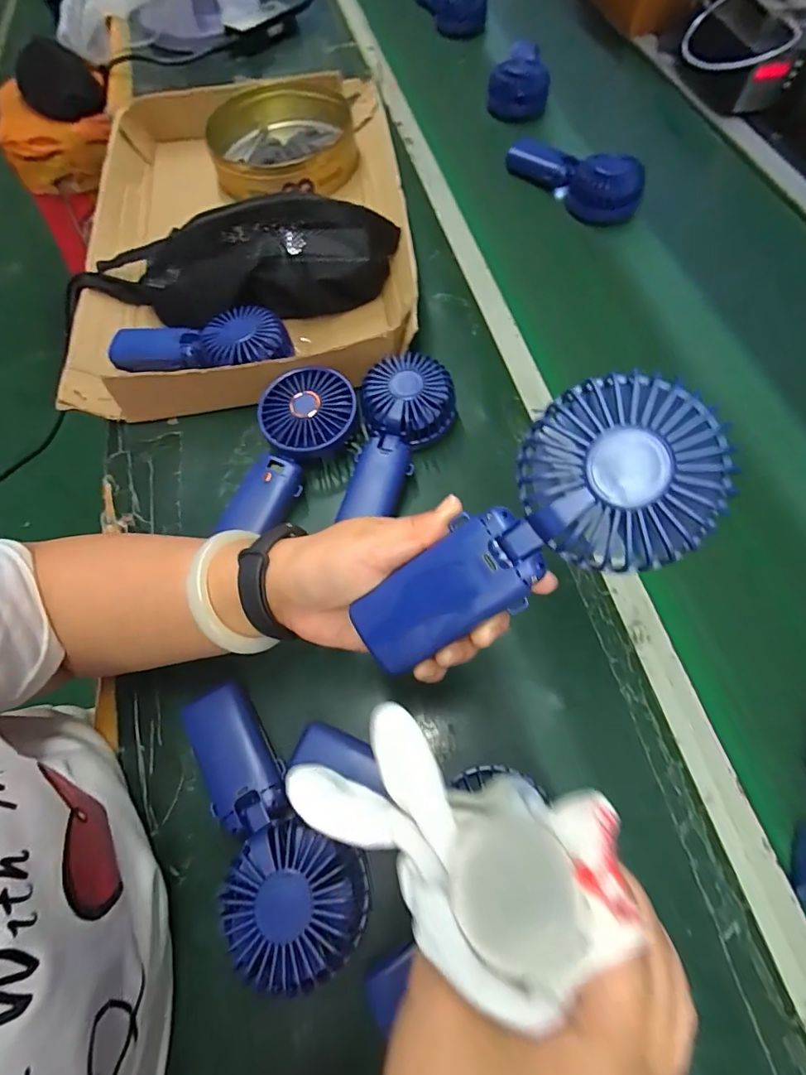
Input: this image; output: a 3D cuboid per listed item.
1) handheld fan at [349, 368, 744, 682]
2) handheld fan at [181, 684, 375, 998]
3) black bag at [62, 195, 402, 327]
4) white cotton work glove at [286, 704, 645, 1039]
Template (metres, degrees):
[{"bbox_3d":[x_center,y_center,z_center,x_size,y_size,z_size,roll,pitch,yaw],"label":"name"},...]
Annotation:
[{"bbox_3d":[0.053,0.001,0.217,0.170,0.033,0.069,-35,65,19],"label":"handheld fan"},{"bbox_3d":[-0.088,0.182,0.314,0.078,0.050,0.176,-29,67,-12],"label":"handheld fan"},{"bbox_3d":[-0.187,-0.297,0.514,0.356,0.098,0.095,-3,64,0],"label":"black bag"},{"bbox_3d":[0.014,0.110,0.176,0.119,0.034,0.067,21,66,11],"label":"white cotton work glove"}]

